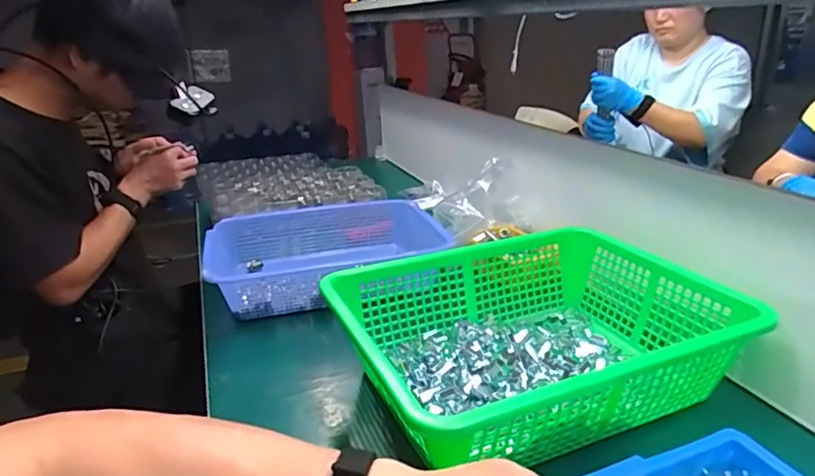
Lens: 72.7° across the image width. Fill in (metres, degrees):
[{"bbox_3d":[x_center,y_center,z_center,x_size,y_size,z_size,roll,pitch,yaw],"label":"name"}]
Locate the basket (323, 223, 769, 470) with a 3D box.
[{"bbox_3d":[0.131,0.110,0.611,0.385,0.123,0.294,-11,23,-22],"label":"basket"}]

